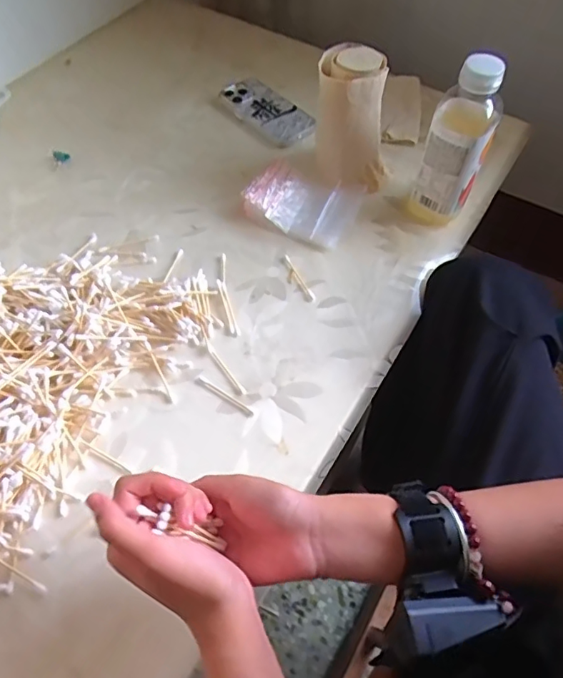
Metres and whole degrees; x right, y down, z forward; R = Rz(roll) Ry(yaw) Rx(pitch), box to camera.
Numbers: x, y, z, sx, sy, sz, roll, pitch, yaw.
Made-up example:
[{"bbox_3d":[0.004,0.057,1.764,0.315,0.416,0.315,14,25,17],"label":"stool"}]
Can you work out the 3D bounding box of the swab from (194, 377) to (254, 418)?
[{"bbox_3d":[-0.056,0.056,0.500,0.069,0.004,0.009,30,62,16],"label":"swab"}]

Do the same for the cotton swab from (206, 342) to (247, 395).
[{"bbox_3d":[-0.056,0.029,0.518,0.007,0.005,0.067,-32,64,-19],"label":"cotton swab"}]

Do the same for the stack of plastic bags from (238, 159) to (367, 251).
[{"bbox_3d":[0.023,-0.164,0.617,0.129,0.027,0.092,27,61,15],"label":"stack of plastic bags"}]

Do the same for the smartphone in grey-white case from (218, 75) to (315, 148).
[{"bbox_3d":[-0.026,-0.322,0.714,0.071,0.014,0.158,-36,65,-21],"label":"smartphone in grey-white case"}]

